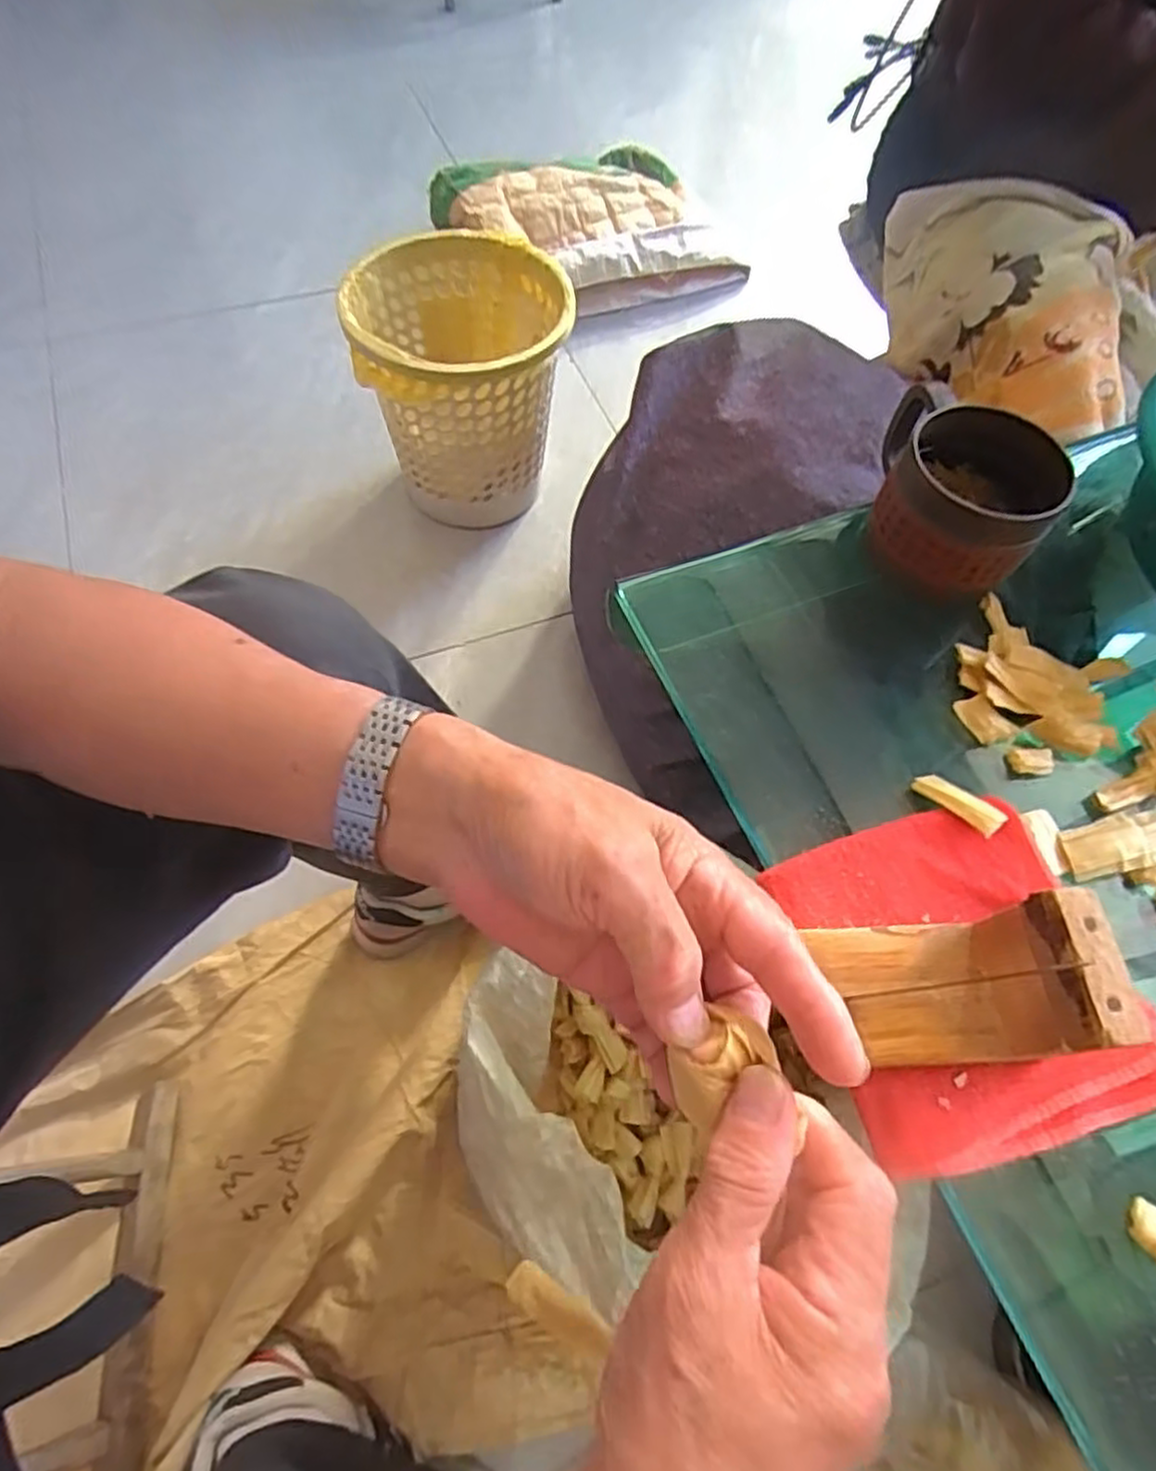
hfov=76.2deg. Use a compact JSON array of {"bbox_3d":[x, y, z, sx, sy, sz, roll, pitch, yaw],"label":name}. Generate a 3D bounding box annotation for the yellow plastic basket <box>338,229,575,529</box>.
[{"bbox_3d":[-0.137,-0.428,0.944,0.242,0.280,0.236,0,62,-3],"label":"yellow plastic basket"}]

